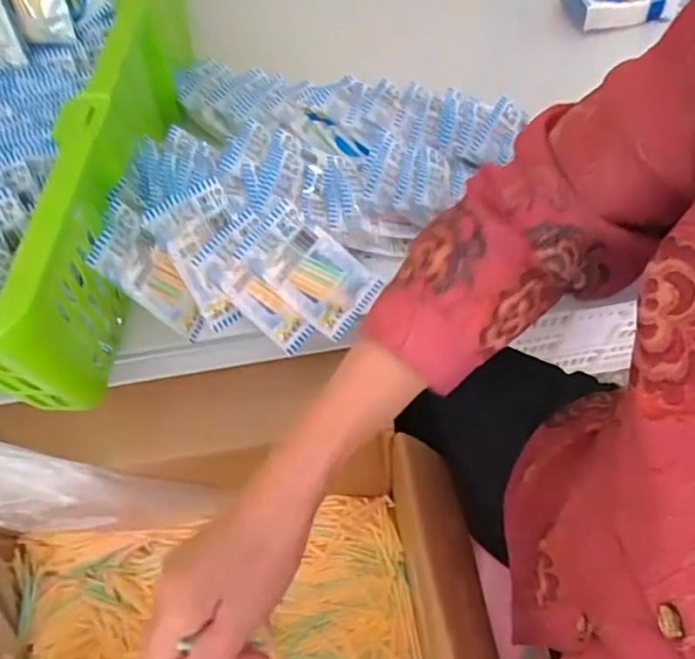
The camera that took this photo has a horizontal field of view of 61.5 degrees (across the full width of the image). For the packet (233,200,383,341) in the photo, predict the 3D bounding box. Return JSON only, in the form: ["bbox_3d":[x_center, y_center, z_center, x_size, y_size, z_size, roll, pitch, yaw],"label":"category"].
[{"bbox_3d":[-0.028,-0.047,0.455,0.103,0.010,0.062,40,70,-4],"label":"packet"}]

